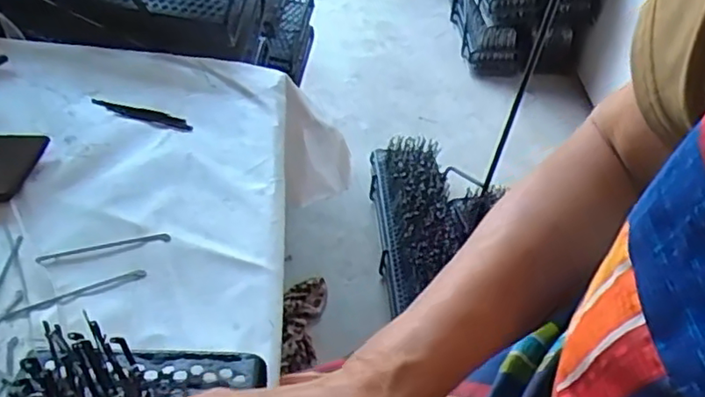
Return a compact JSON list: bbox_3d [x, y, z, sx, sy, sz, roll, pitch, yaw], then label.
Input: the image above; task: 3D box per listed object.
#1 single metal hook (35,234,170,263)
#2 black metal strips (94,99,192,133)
[{"bbox_3d":[-0.220,0.042,0.542,0.110,0.004,0.011,-8,46,-16],"label":"single metal hook"},{"bbox_3d":[-0.235,-0.092,0.682,0.122,0.004,0.025,12,44,5],"label":"black metal strips"}]

